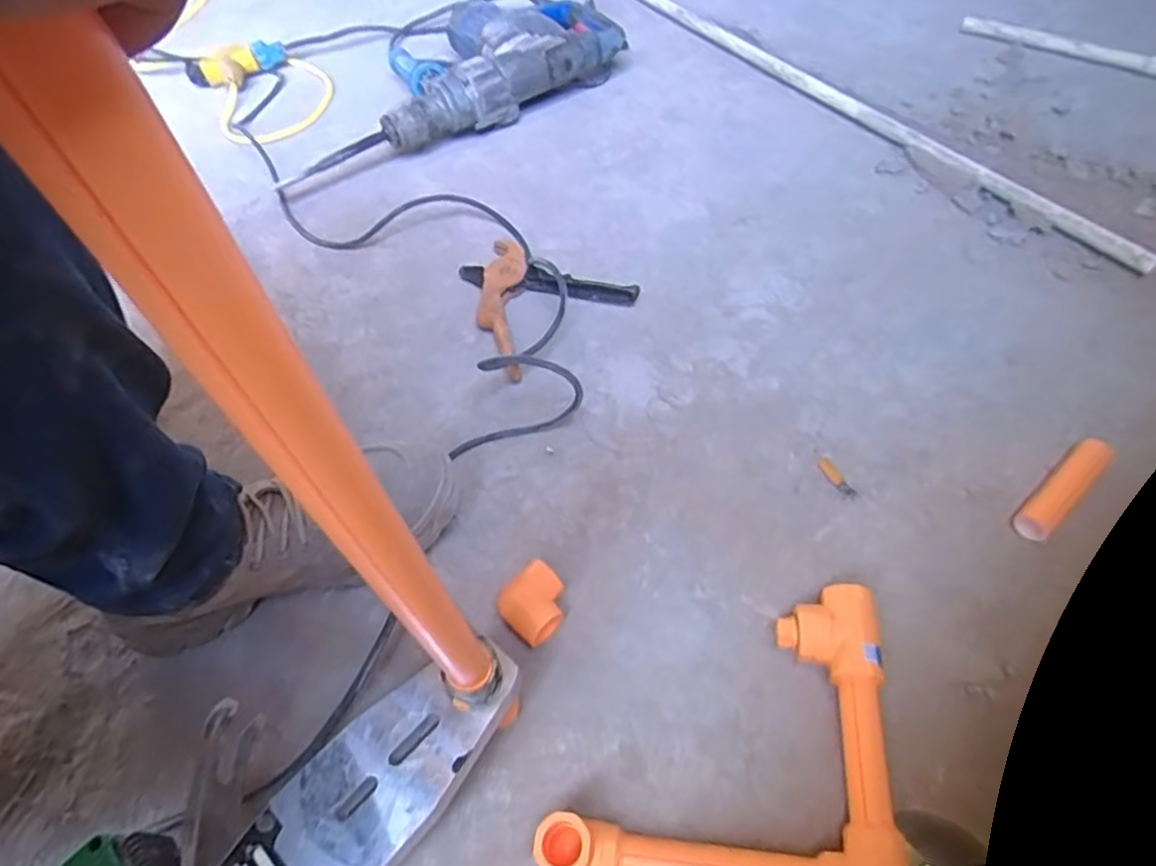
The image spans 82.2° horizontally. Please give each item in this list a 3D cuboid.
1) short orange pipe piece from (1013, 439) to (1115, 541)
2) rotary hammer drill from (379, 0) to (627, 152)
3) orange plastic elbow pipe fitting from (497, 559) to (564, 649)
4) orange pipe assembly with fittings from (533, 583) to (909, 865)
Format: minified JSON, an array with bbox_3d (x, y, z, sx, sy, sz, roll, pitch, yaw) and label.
[{"bbox_3d":[0.396,0.046,0.541,0.107,0.020,0.028,-37,60,-20],"label":"short orange pipe piece"},{"bbox_3d":[-0.144,-0.551,0.981,0.375,0.096,0.251,-28,57,-15],"label":"rotary hammer drill"},{"bbox_3d":[-0.032,0.136,0.517,0.049,0.041,0.047,-37,60,-20],"label":"orange plastic elbow pipe fitting"},{"bbox_3d":[0.095,0.199,0.446,0.211,0.043,0.206,3,55,7],"label":"orange pipe assembly with fittings"}]

